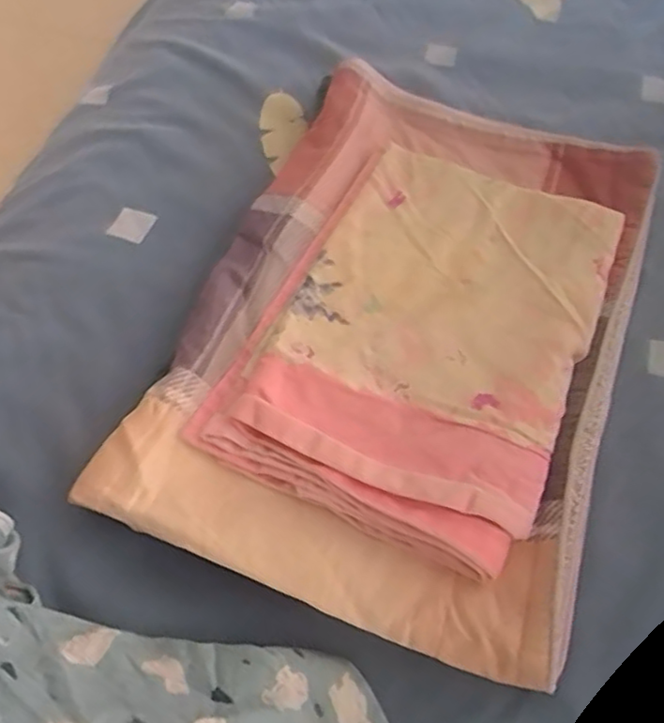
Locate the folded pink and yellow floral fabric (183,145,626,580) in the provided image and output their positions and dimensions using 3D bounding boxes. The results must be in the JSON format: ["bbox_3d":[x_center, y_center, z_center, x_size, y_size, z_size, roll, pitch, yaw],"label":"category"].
[{"bbox_3d":[0.062,-0.027,0.423,0.188,0.023,0.275,23,60,12],"label":"folded pink and yellow floral fabric"}]

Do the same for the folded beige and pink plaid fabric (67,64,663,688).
[{"bbox_3d":[0.053,-0.033,0.443,0.261,0.051,0.393,20,59,10],"label":"folded beige and pink plaid fabric"}]

